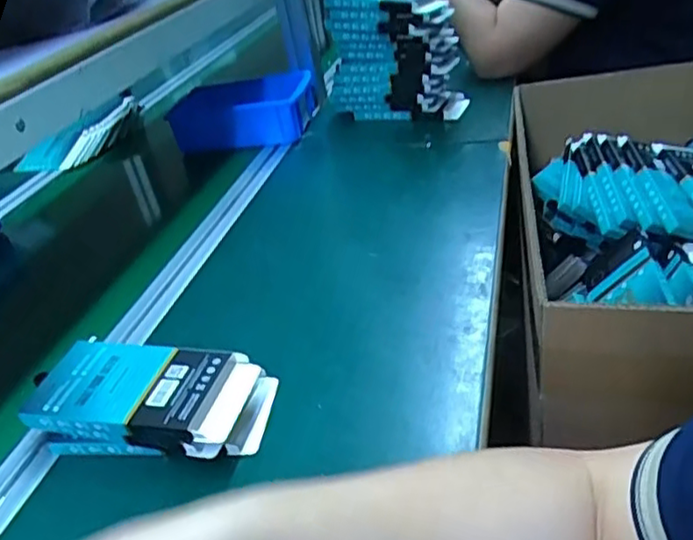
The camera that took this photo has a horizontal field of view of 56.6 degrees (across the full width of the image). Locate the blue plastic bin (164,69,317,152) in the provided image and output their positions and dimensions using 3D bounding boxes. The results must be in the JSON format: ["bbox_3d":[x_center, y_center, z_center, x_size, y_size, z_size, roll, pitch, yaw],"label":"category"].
[{"bbox_3d":[-0.153,-0.243,0.979,0.186,0.064,0.143,-3,33,13],"label":"blue plastic bin"}]

